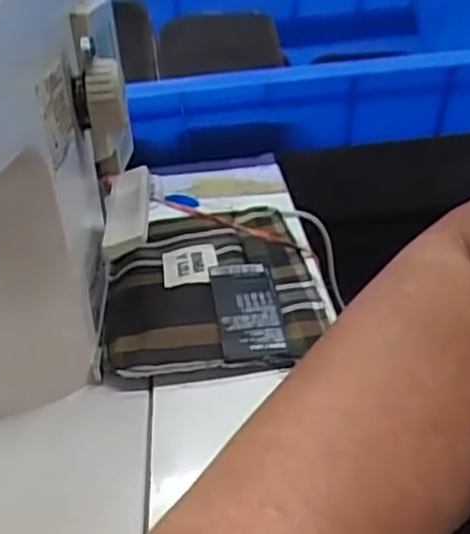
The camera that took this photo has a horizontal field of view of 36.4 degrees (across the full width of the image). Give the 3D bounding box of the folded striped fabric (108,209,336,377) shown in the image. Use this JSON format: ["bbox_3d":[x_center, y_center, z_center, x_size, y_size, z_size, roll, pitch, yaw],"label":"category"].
[{"bbox_3d":[-0.017,0.004,0.466,0.127,0.024,0.202,-7,27,-4],"label":"folded striped fabric"}]

